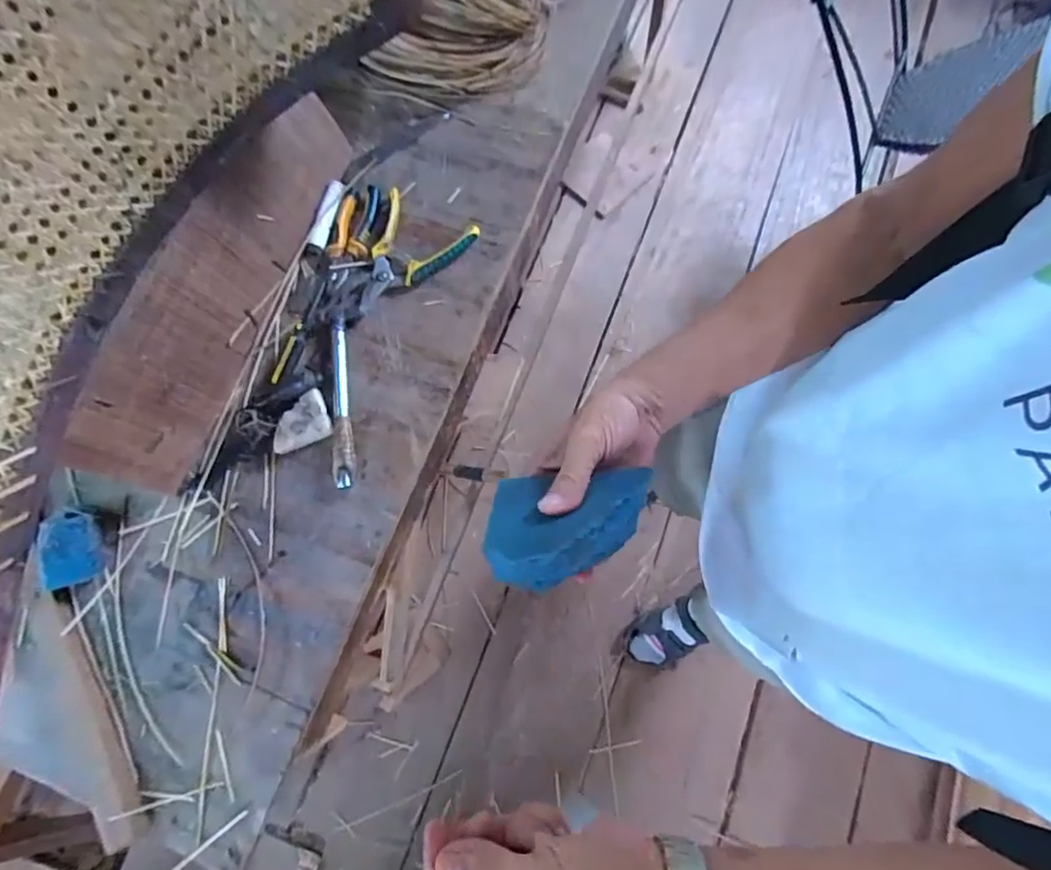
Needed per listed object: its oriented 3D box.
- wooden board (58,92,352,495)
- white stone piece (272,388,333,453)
[{"bbox_3d":[-0.351,-0.186,0.645,0.019,0.151,0.503,16,78,25],"label":"wooden board"},{"bbox_3d":[-0.272,-0.015,0.663,0.073,0.006,0.057,-23,94,-5],"label":"white stone piece"}]

